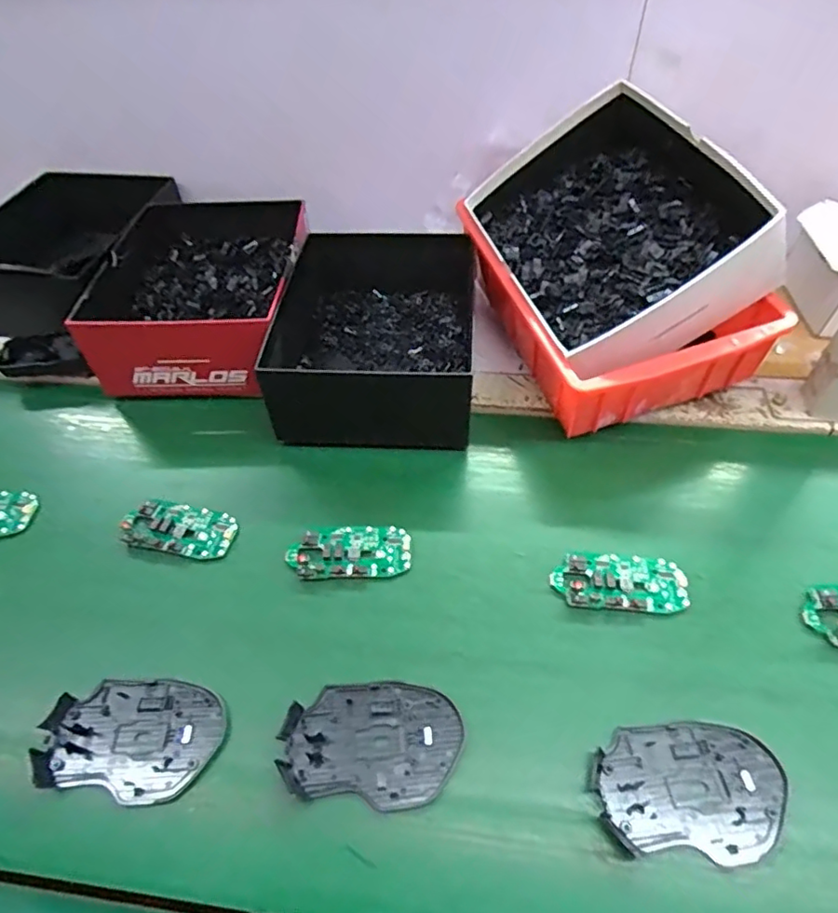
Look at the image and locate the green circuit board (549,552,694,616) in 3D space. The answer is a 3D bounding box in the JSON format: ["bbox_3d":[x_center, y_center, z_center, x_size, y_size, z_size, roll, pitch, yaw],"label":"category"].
[{"bbox_3d":[0.153,0.097,0.433,0.098,0.011,0.044,1,51,3],"label":"green circuit board"}]

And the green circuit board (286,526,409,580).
[{"bbox_3d":[-0.056,0.077,0.457,0.096,0.011,0.045,-4,51,-1],"label":"green circuit board"}]

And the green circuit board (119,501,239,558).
[{"bbox_3d":[-0.201,0.059,0.478,0.091,0.016,0.048,5,51,7],"label":"green circuit board"}]

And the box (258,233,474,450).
[{"bbox_3d":[-0.043,-0.130,0.567,0.182,0.093,0.256,1,51,4],"label":"box"}]

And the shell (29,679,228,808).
[{"bbox_3d":[-0.191,0.185,0.375,0.116,0.006,0.071,6,51,7],"label":"shell"}]

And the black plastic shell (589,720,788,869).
[{"bbox_3d":[0.165,0.202,0.347,0.112,0.008,0.074,3,51,5],"label":"black plastic shell"}]

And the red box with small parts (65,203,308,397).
[{"bbox_3d":[-0.223,-0.185,0.623,0.199,0.101,0.257,1,51,4],"label":"red box with small parts"}]

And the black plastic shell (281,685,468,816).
[{"bbox_3d":[-0.031,0.187,0.368,0.114,0.009,0.073,-5,51,-1],"label":"black plastic shell"}]

